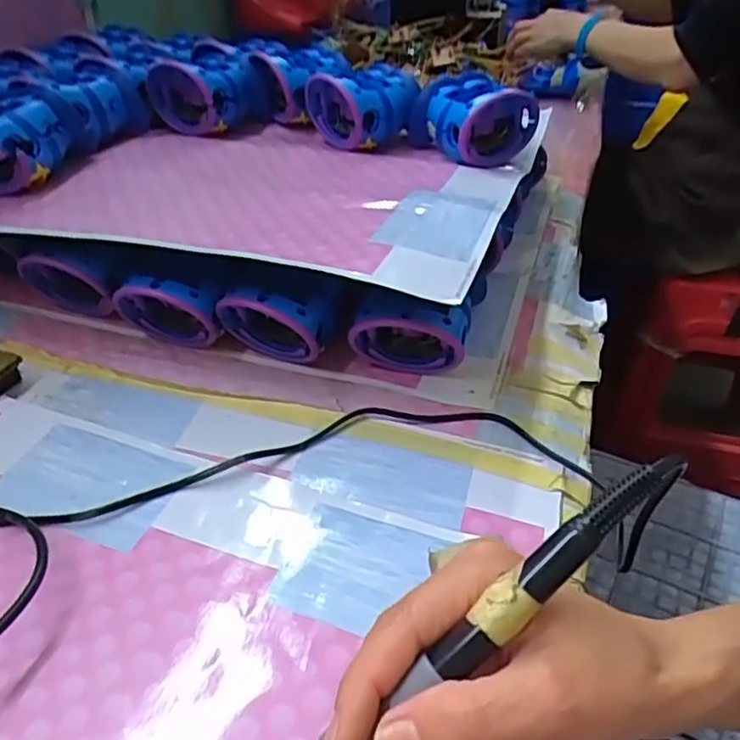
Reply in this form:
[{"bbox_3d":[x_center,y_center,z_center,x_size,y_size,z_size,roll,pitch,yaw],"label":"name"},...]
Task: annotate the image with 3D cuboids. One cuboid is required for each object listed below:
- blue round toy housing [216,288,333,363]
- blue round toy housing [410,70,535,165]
[{"bbox_3d":[-0.072,-0.030,0.482,0.080,0.065,0.030,6,38,8],"label":"blue round toy housing"},{"bbox_3d":[0.093,-0.230,0.606,0.091,0.063,0.091,-18,41,-22],"label":"blue round toy housing"}]

